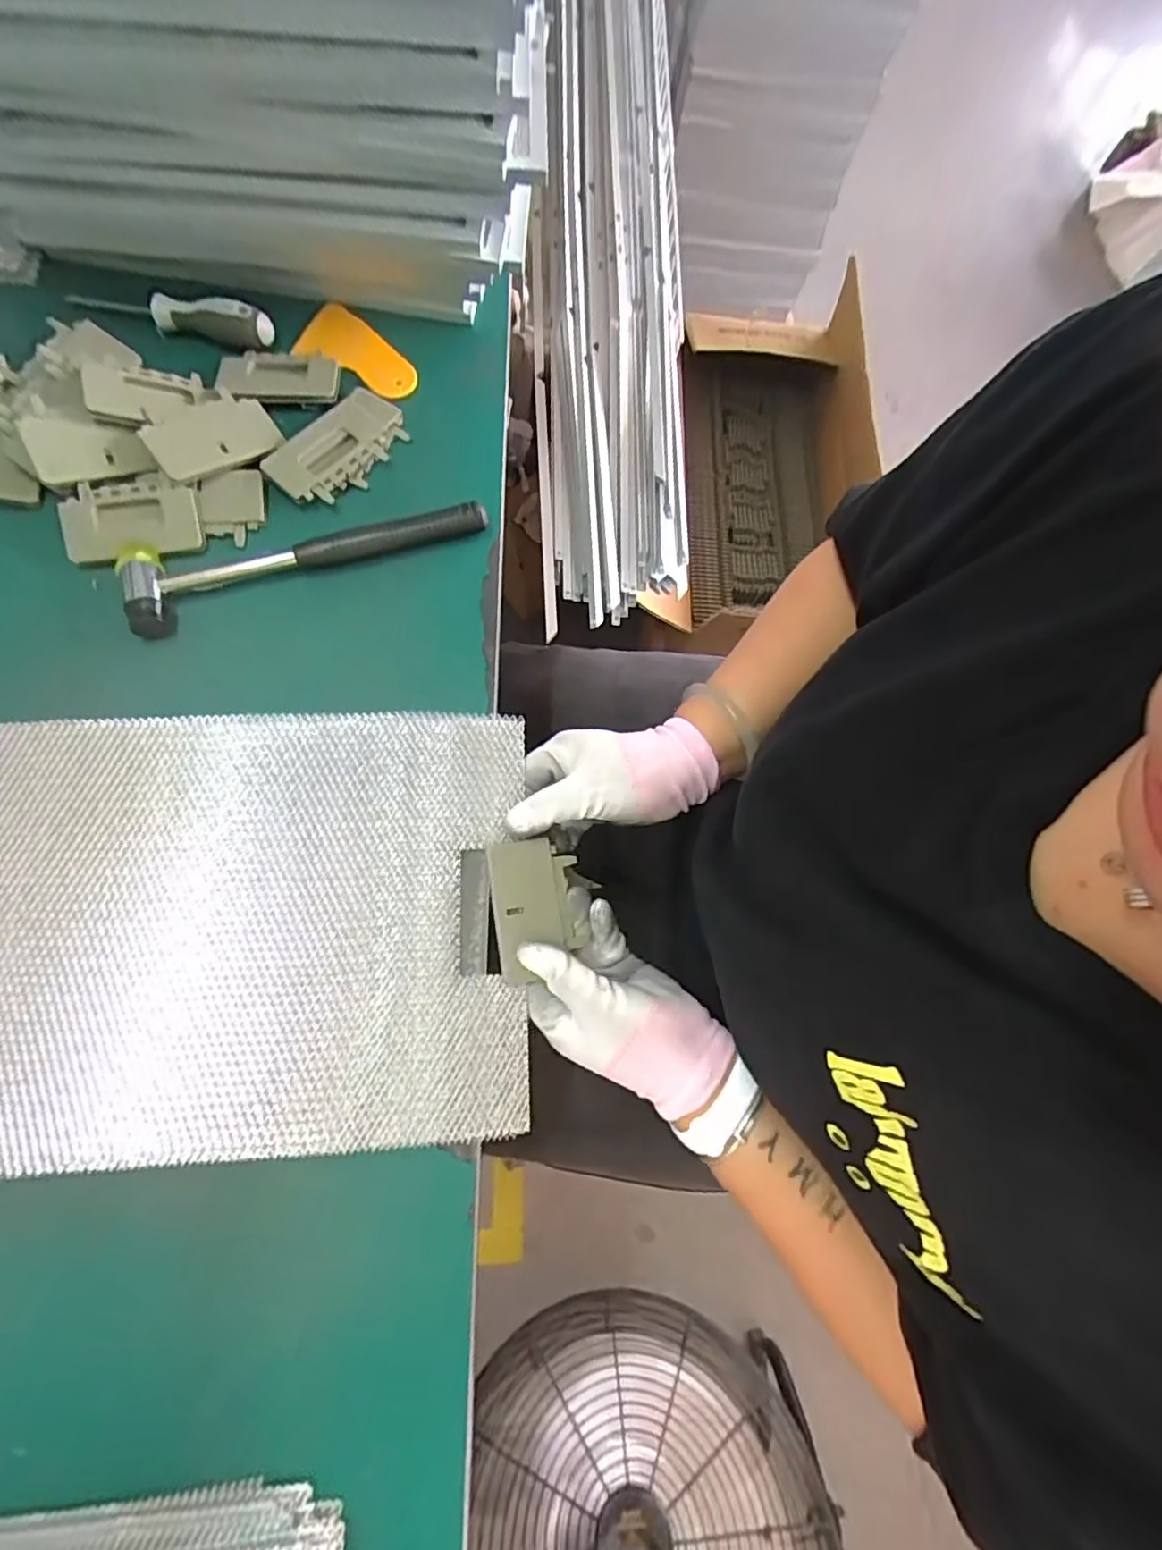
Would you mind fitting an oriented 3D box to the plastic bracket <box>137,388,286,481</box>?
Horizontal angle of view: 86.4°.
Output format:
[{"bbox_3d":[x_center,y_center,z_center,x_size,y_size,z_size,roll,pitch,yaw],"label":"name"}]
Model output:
[{"bbox_3d":[-0.264,-0.244,0.443,0.083,0.008,0.052,-37,93,-22],"label":"plastic bracket"}]

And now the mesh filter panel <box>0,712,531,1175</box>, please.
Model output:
[{"bbox_3d":[-0.197,0.083,0.366,0.317,0.034,0.245,-2,76,-2],"label":"mesh filter panel"}]

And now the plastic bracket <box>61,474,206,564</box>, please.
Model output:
[{"bbox_3d":[-0.309,-0.177,0.424,0.085,0.016,0.057,-10,76,-7],"label":"plastic bracket"}]

